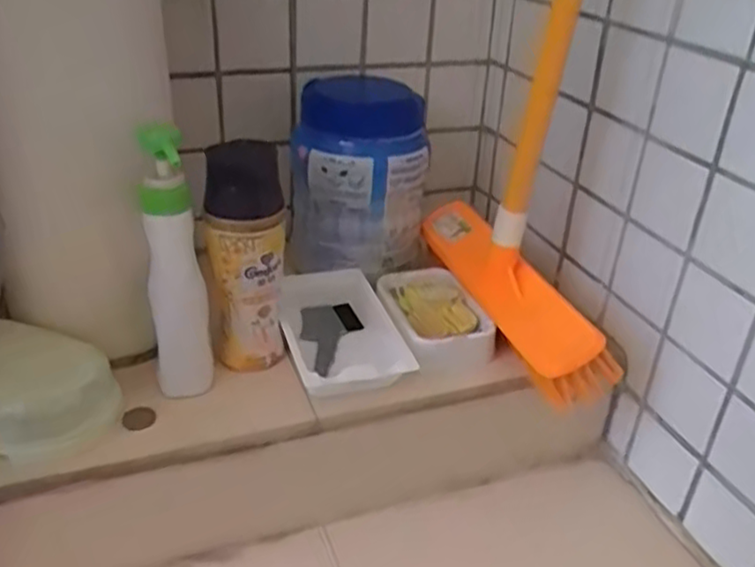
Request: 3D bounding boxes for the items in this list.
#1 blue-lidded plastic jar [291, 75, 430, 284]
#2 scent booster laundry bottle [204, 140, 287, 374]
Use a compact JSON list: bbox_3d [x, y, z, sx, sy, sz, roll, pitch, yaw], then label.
[{"bbox_3d":[-0.021,-0.117,0.733,0.133,0.167,0.152,0,31,-6],"label":"blue-lidded plastic jar"},{"bbox_3d":[-0.111,-0.019,0.590,0.065,0.194,0.063,-3,31,-10],"label":"scent booster laundry bottle"}]

